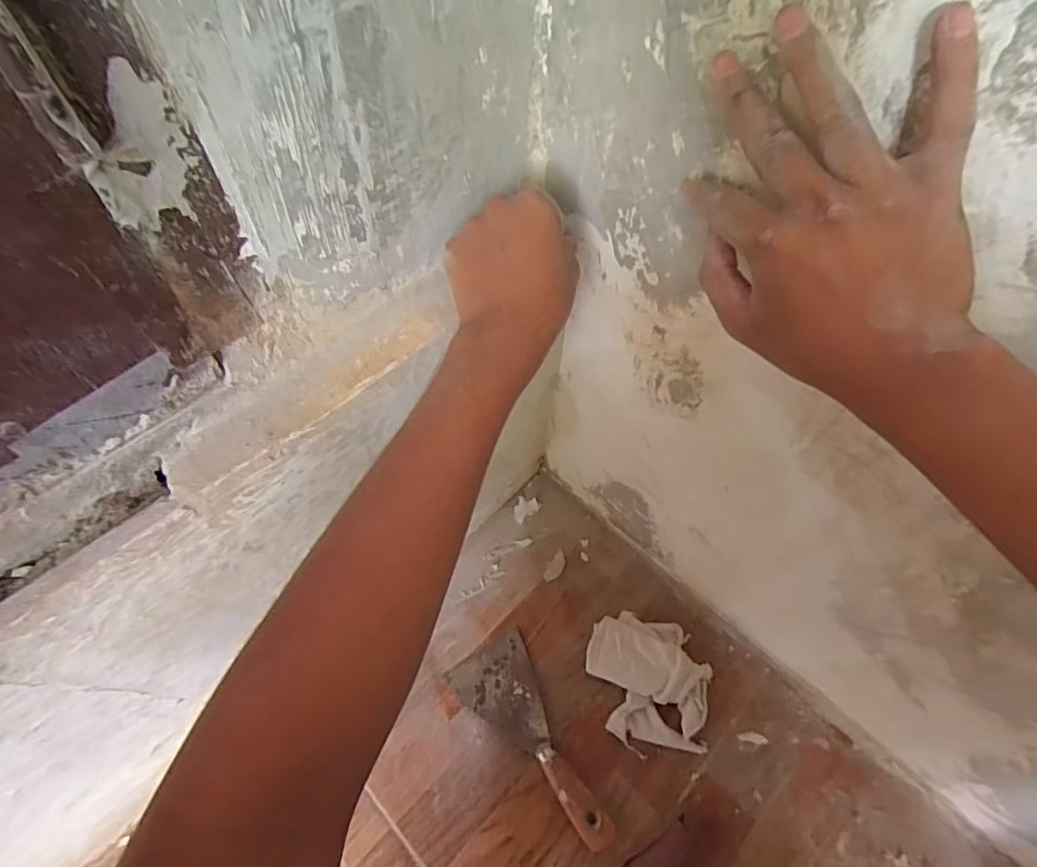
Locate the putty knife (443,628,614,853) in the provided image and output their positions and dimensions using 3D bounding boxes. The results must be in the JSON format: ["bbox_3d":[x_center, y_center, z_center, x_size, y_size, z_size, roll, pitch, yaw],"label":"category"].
[{"bbox_3d":[0.014,0.289,0.516,0.081,0.018,0.196,-29,60,-19],"label":"putty knife"}]

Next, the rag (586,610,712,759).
[{"bbox_3d":[0.128,0.242,0.536,0.121,0.034,0.115,12,56,8],"label":"rag"}]

